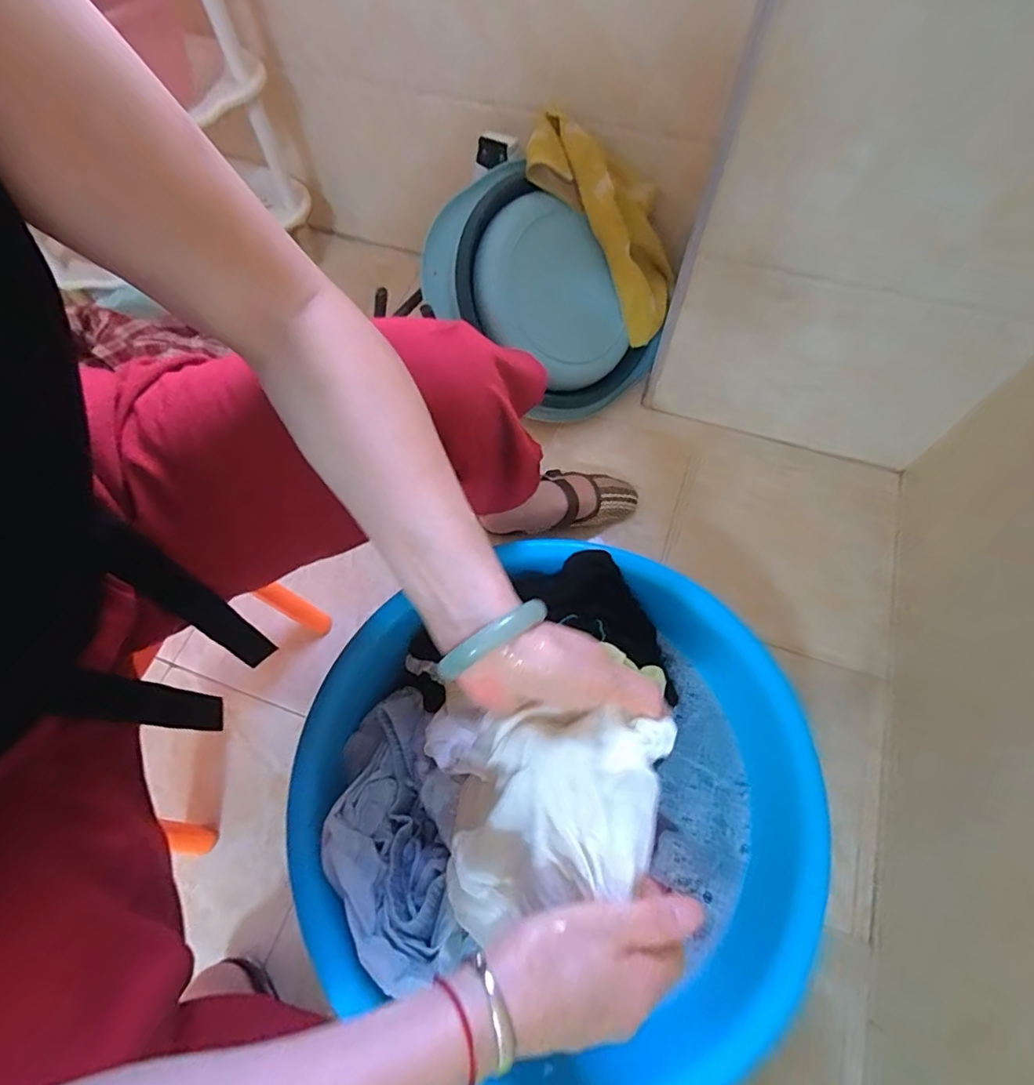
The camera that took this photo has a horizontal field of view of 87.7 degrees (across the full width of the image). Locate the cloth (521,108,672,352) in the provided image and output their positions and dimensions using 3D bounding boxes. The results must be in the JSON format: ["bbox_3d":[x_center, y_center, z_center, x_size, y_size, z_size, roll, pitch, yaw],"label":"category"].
[{"bbox_3d":[0.155,-0.489,0.816,0.332,0.072,0.161,47,66,-25],"label":"cloth"}]

